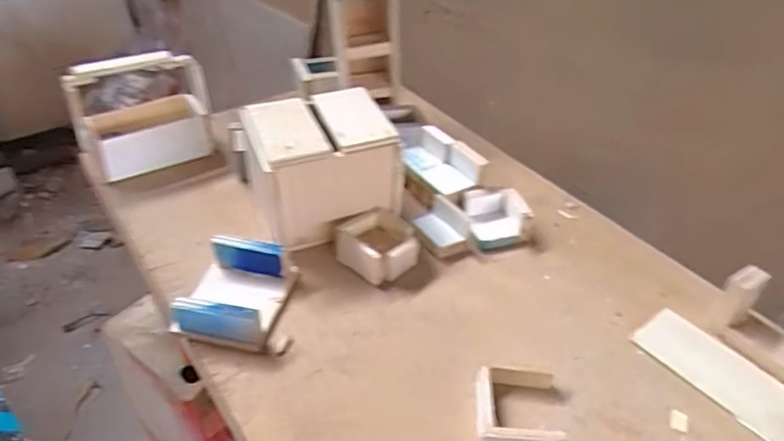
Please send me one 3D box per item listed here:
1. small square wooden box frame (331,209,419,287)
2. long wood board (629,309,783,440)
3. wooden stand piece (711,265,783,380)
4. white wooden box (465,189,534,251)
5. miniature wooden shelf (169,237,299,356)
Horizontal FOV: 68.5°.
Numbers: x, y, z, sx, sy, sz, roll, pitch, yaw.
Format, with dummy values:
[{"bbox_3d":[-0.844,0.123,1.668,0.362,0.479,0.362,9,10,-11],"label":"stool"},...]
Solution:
[{"bbox_3d":[-0.016,0.028,0.685,0.084,0.045,0.078,32,49,31],"label":"small square wooden box frame"},{"bbox_3d":[0.338,0.160,0.561,0.070,0.008,0.196,-26,47,-29],"label":"long wood board"},{"bbox_3d":[0.403,0.119,0.563,0.051,0.078,0.159,-24,46,-27],"label":"wooden stand piece"},{"bbox_3d":[0.132,-0.003,0.728,0.076,0.044,0.071,-9,41,-12],"label":"white wooden box"},{"bbox_3d":[-0.166,0.078,0.619,0.115,0.051,0.113,3,40,2],"label":"miniature wooden shelf"}]

